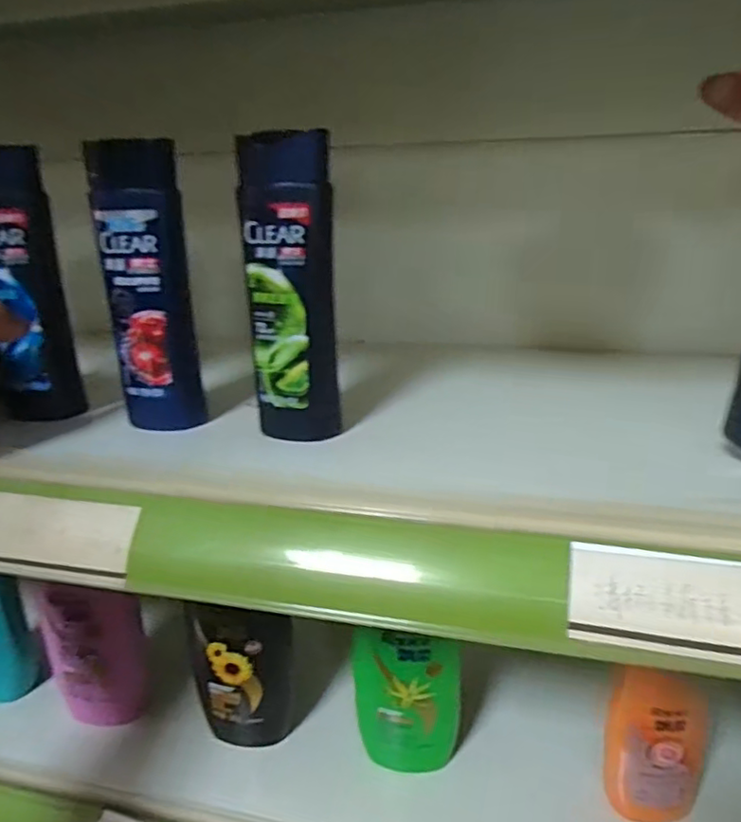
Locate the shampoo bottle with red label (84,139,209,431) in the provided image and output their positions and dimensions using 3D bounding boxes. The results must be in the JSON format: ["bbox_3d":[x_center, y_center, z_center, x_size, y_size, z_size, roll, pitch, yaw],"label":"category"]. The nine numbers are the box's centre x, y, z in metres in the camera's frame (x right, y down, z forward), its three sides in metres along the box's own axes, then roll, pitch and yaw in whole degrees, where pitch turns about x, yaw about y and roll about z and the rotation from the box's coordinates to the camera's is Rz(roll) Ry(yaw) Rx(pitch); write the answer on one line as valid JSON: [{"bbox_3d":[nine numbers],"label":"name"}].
[{"bbox_3d":[-0.135,-0.074,0.386,0.051,0.170,0.038,-2,13,-1],"label":"shampoo bottle with red label"}]

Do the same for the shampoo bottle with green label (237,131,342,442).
[{"bbox_3d":[-0.045,-0.064,0.359,0.050,0.176,0.035,-5,22,-8],"label":"shampoo bottle with green label"}]

